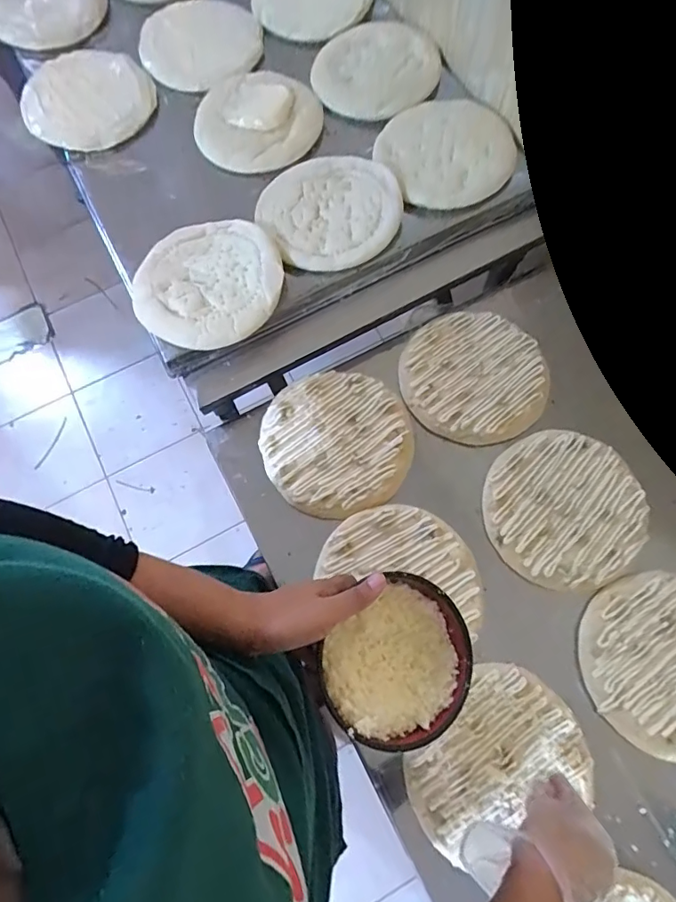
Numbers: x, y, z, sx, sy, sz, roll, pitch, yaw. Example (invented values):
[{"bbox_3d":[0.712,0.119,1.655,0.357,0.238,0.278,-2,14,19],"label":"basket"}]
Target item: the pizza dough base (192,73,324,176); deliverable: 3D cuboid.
[{"bbox_3d":[-0.127,-0.541,0.802,0.196,0.033,0.223,3,72,3],"label":"pizza dough base"}]

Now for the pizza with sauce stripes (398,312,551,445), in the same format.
[{"bbox_3d":[0.188,-0.105,0.694,0.192,0.019,0.187,-1,72,2],"label":"pizza with sauce stripes"}]

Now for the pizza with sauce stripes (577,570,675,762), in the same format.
[{"bbox_3d":[0.385,0.243,0.574,0.194,0.007,0.191,-1,72,2],"label":"pizza with sauce stripes"}]

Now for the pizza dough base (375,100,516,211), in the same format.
[{"bbox_3d":[0.163,-0.448,0.743,0.193,0.030,0.191,-1,72,2],"label":"pizza dough base"}]

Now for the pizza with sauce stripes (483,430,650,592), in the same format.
[{"bbox_3d":[0.286,0.073,0.631,0.192,0.007,0.189,-1,72,2],"label":"pizza with sauce stripes"}]

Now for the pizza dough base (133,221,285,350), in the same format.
[{"bbox_3d":[-0.178,-0.229,0.671,0.195,0.032,0.195,43,78,14],"label":"pizza dough base"}]

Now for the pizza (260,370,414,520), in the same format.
[{"bbox_3d":[-0.001,-0.013,0.671,0.194,0.019,0.191,-1,72,2],"label":"pizza"}]

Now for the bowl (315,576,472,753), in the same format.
[{"bbox_3d":[0.060,0.192,0.456,0.137,0.057,0.119,-43,75,-11],"label":"bowl"}]

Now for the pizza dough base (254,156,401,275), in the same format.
[{"bbox_3d":[-0.011,-0.345,0.717,0.196,0.025,0.195,-1,72,2],"label":"pizza dough base"}]

